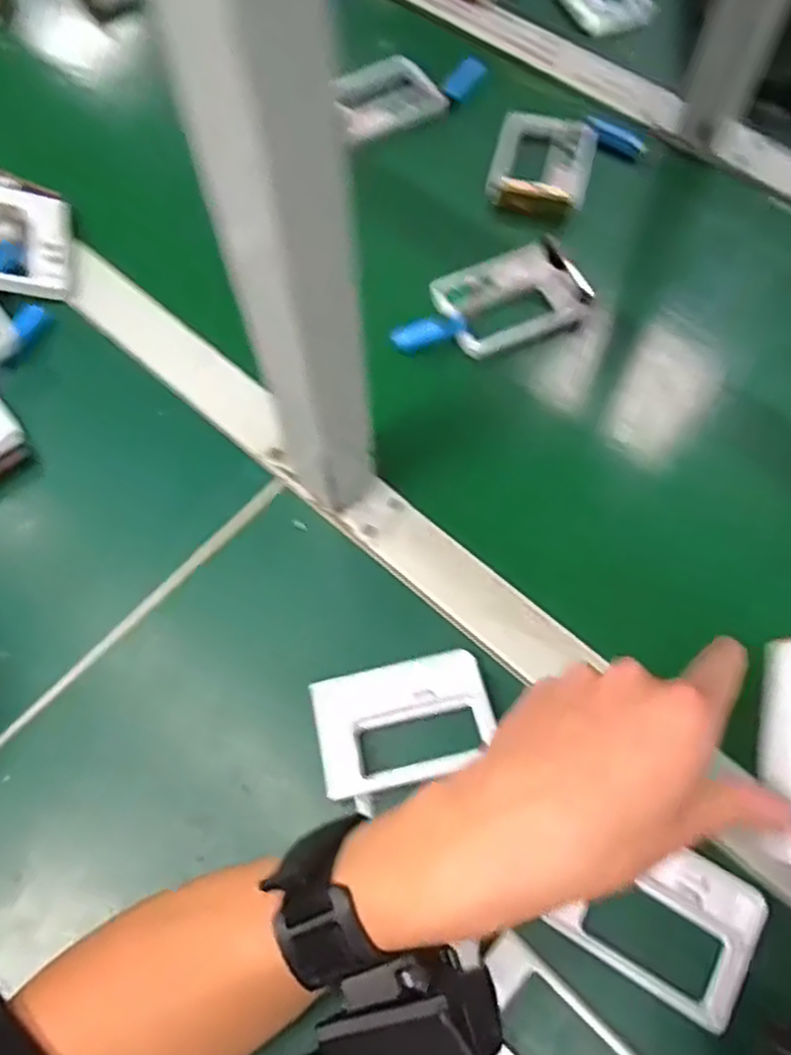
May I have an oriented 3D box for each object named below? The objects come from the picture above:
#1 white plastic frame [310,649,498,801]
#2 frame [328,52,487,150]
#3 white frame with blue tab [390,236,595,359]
[{"bbox_3d":[0.005,0.106,0.408,0.095,0.015,0.066,-11,64,-5],"label":"white plastic frame"},{"bbox_3d":[0.007,-0.376,0.638,0.154,0.019,0.067,-37,68,-16],"label":"frame"},{"bbox_3d":[0.069,-0.162,0.544,0.150,0.020,0.074,-23,65,-10],"label":"white frame with blue tab"}]

